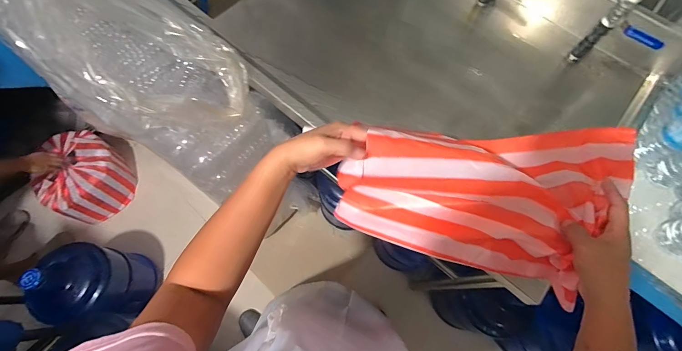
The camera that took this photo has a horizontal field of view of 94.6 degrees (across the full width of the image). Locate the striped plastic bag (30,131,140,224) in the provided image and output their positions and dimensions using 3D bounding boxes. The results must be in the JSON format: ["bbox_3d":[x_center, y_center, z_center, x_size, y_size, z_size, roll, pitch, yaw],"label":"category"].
[{"bbox_3d":[-1.155,0.000,1.418,0.350,0.247,0.342,25,70,8],"label":"striped plastic bag"}]

